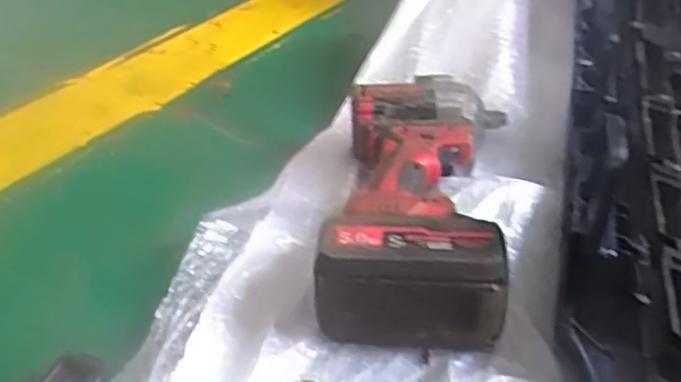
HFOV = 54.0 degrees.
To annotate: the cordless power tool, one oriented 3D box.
[{"bbox_3d":[0.058,-0.004,0.513,0.124,0.067,0.273,1,39,10],"label":"cordless power tool"}]

